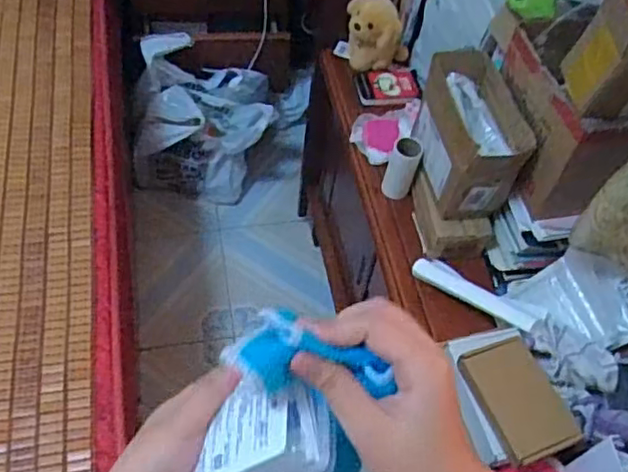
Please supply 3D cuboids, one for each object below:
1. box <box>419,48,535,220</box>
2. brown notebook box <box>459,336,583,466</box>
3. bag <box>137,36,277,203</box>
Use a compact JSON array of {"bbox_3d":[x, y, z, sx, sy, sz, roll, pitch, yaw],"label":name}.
[{"bbox_3d":[0.217,-0.144,0.915,0.100,0.129,0.198,-4,56,-9],"label":"box"},{"bbox_3d":[0.239,0.185,0.740,0.092,0.017,0.134,-18,59,-17],"label":"brown notebook box"},{"bbox_3d":[-0.268,-0.290,1.615,0.326,0.313,0.293,8,55,-1],"label":"bag"}]

